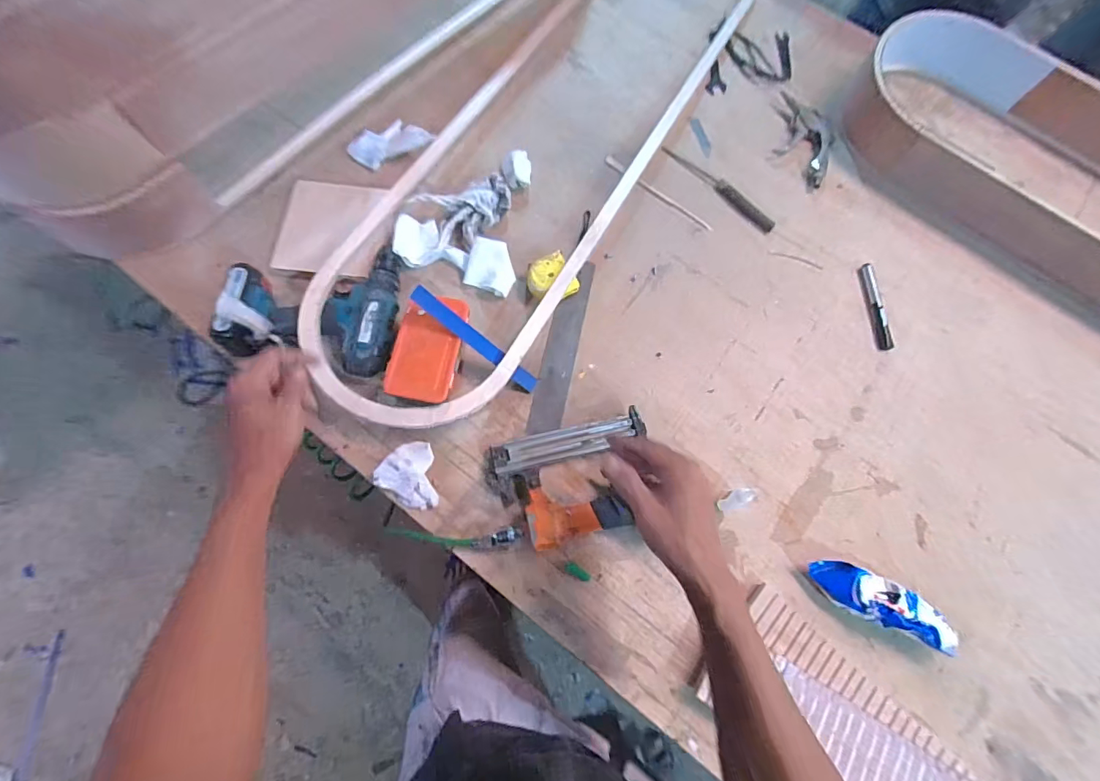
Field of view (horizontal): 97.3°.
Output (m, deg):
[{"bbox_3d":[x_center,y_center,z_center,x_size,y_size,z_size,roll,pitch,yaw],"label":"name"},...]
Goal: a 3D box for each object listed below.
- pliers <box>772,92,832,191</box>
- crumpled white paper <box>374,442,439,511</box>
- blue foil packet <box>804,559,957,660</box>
[{"bbox_3d":[0.436,-0.437,0.837,0.094,0.012,0.196,9,70,-2],"label":"pliers"},{"bbox_3d":[-0.171,0.107,0.618,0.081,0.020,0.075,33,71,7],"label":"crumpled white paper"},{"bbox_3d":[0.414,0.262,0.601,0.186,0.043,0.057,22,73,5],"label":"blue foil packet"}]

